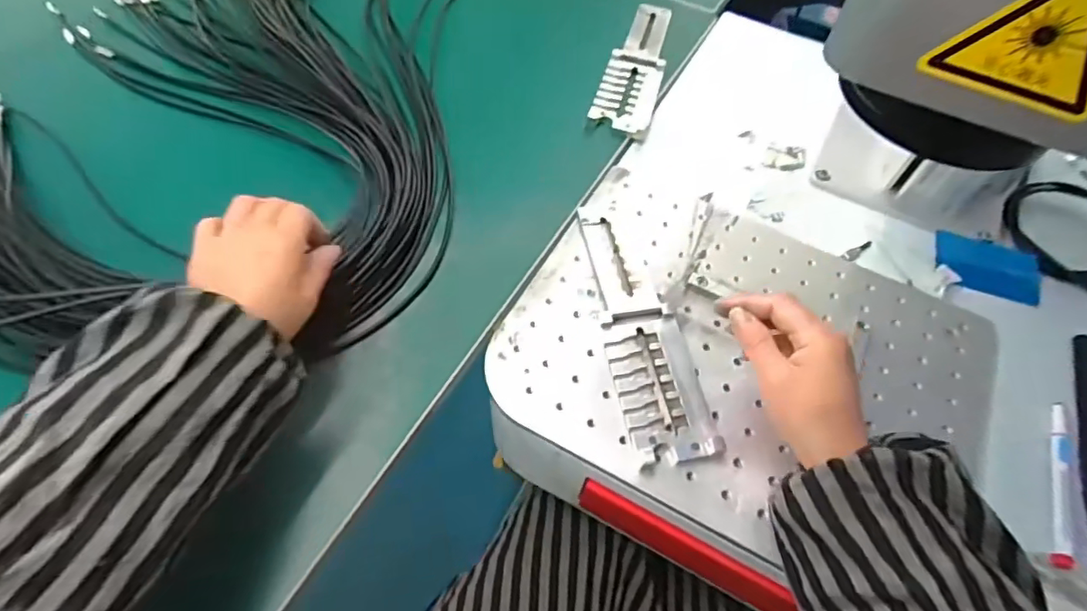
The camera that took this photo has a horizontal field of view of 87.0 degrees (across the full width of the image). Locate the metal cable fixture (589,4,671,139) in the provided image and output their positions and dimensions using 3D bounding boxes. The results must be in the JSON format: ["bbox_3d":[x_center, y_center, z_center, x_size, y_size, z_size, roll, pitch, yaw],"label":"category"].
[{"bbox_3d":[0.104,-0.266,0.625,0.062,0.013,0.227,15,58,7],"label":"metal cable fixture"}]

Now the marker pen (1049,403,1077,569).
[{"bbox_3d":[0.362,0.121,0.401,0.013,0.009,0.123,21,59,10],"label":"marker pen"}]

